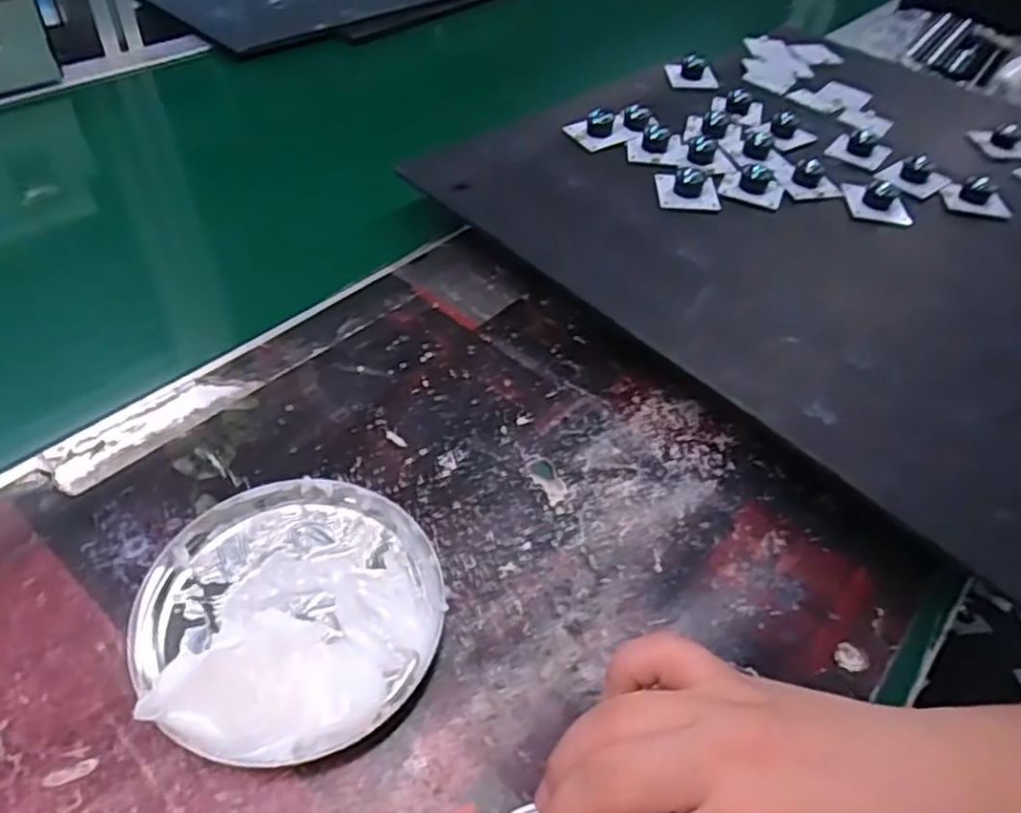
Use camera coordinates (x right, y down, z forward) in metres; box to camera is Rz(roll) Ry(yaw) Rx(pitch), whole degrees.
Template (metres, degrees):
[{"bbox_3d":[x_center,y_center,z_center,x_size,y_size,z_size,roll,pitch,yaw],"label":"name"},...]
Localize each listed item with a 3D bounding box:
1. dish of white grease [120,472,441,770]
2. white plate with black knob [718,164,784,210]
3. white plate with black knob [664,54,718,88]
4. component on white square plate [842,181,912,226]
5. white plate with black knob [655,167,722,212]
[{"bbox_3d":[-0.095,0.084,0.308,0.128,0.028,0.125,4,47,-4],"label":"dish of white grease"},{"bbox_3d":[0.180,-0.166,0.524,0.044,0.019,0.036,19,48,10],"label":"white plate with black knob"},{"bbox_3d":[0.167,-0.307,0.649,0.045,0.019,0.029,8,47,0],"label":"white plate with black knob"},{"bbox_3d":[0.271,-0.153,0.522,0.042,0.020,0.037,8,47,0],"label":"component on white square plate"},{"bbox_3d":[0.129,-0.159,0.512,0.043,0.019,0.039,5,47,-3],"label":"white plate with black knob"}]

